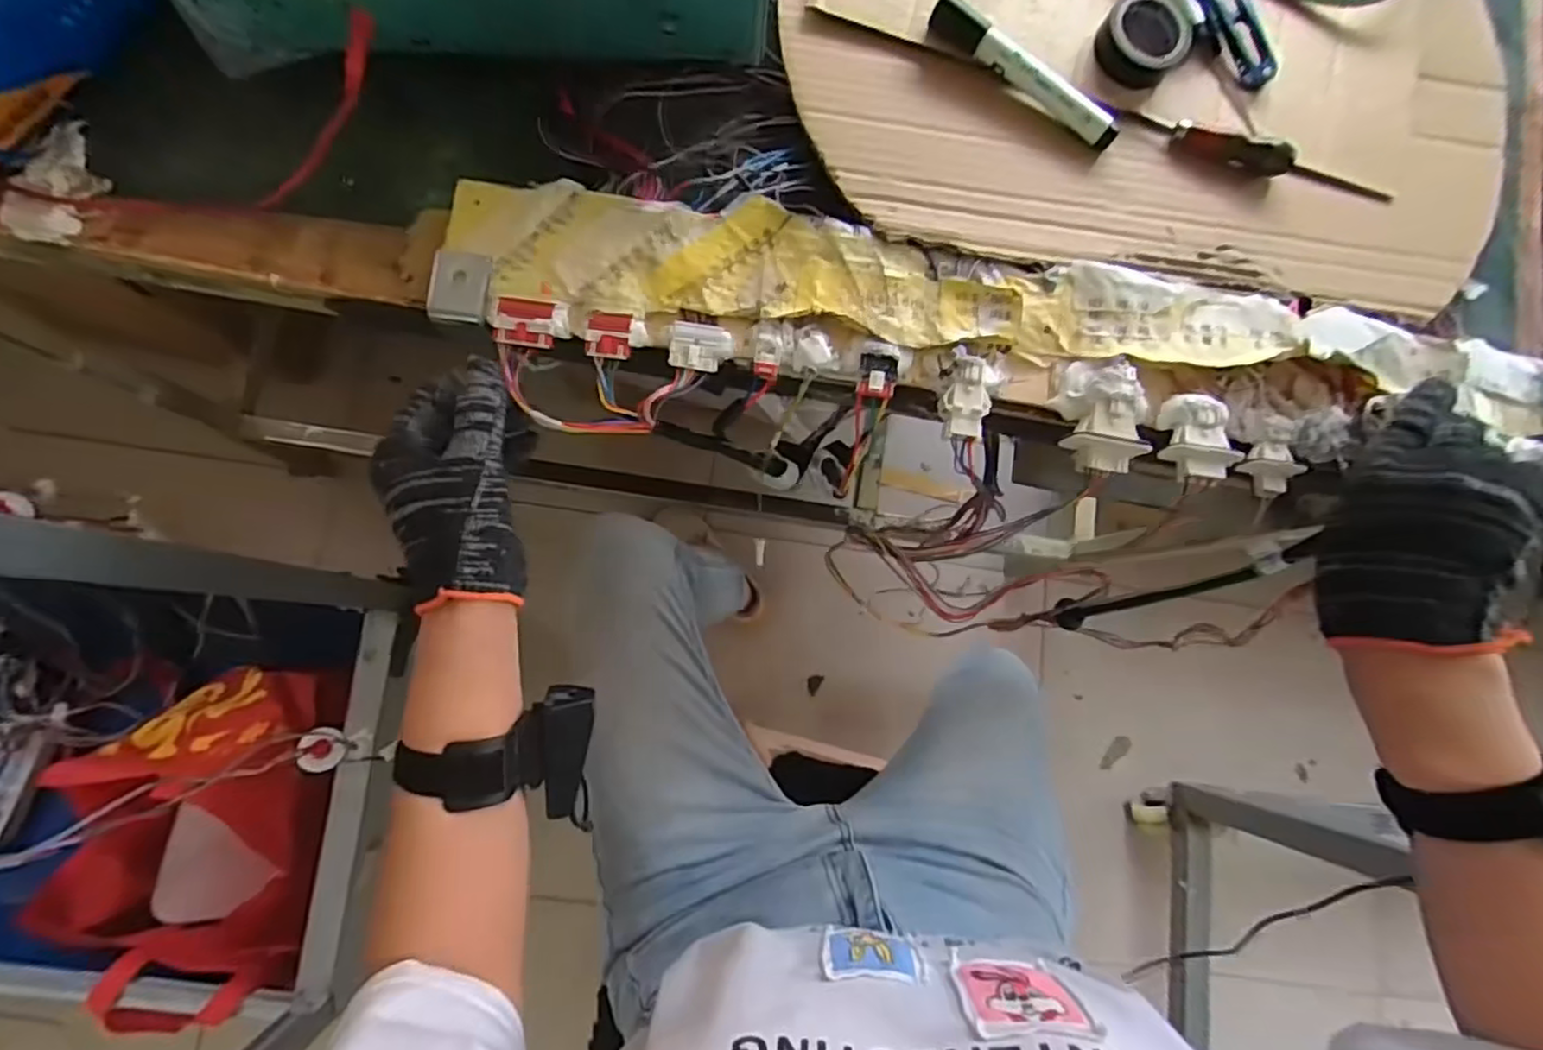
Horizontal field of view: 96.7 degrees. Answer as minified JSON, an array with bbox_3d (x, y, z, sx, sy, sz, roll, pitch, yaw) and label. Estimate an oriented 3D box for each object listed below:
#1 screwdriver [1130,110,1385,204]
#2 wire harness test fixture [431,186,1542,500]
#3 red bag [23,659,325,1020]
[{"bbox_3d":[0.307,-0.229,0.421,0.161,0.016,0.027,12,81,-2],"label":"screwdriver"},{"bbox_3d":[0.148,-0.097,0.404,0.671,0.047,0.121,8,81,-2],"label":"wire harness test fixture"},{"bbox_3d":[-0.662,0.340,0.768,0.318,0.175,0.349,16,81,-2],"label":"red bag"}]

